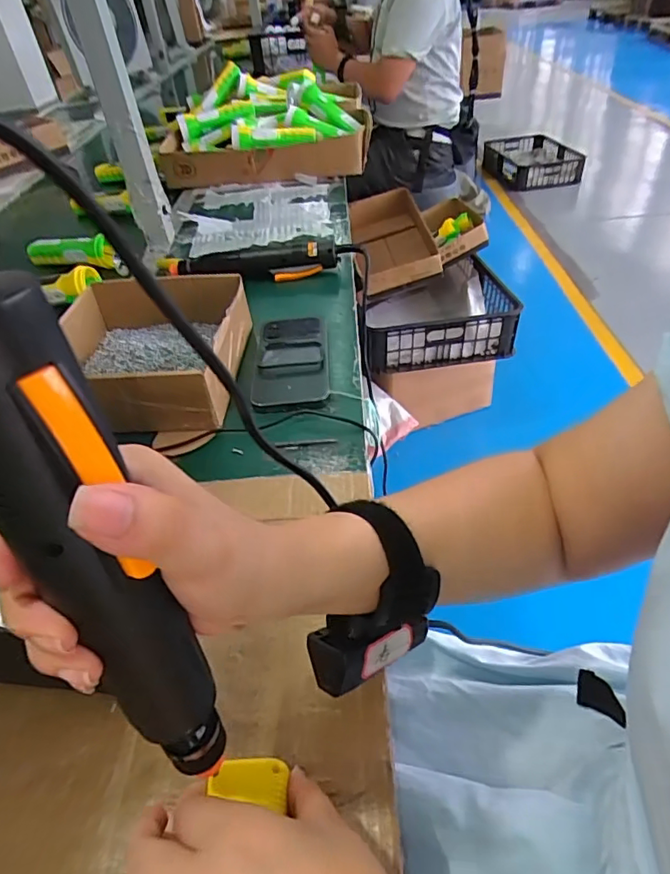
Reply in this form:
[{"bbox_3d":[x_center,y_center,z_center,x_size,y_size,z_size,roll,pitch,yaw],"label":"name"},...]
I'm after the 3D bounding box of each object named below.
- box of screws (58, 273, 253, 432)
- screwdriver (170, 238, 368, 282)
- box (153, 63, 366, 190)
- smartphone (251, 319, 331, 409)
[{"bbox_3d":[-0.205,-0.099,0.581,0.200,0.067,0.213,-2,43,4],"label":"box of screws"},{"bbox_3d":[-0.101,-0.245,0.744,0.277,0.046,0.046,1,43,7],"label":"screwdriver"},{"bbox_3d":[-0.152,-0.689,1.156,0.414,0.135,0.444,-6,42,0],"label":"box"},{"bbox_3d":[-0.047,-0.084,0.586,0.077,0.016,0.157,-5,42,1],"label":"smartphone"}]

